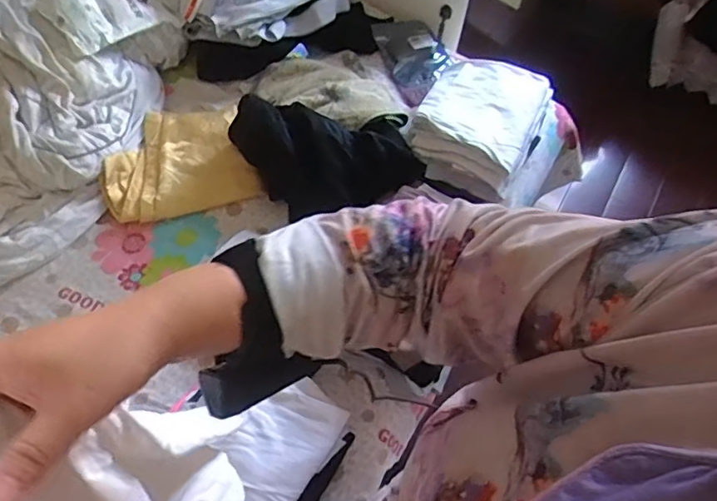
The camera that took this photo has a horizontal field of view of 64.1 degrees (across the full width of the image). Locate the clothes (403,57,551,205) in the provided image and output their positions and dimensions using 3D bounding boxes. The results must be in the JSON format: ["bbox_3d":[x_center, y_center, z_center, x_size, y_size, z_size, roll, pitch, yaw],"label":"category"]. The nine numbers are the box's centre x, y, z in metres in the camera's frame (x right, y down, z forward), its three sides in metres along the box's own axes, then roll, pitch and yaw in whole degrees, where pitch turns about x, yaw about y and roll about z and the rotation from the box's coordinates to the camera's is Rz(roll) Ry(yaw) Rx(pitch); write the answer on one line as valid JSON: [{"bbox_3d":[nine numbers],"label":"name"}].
[{"bbox_3d":[0.250,-0.269,1.138,0.249,0.083,0.316,22,62,9],"label":"clothes"}]

